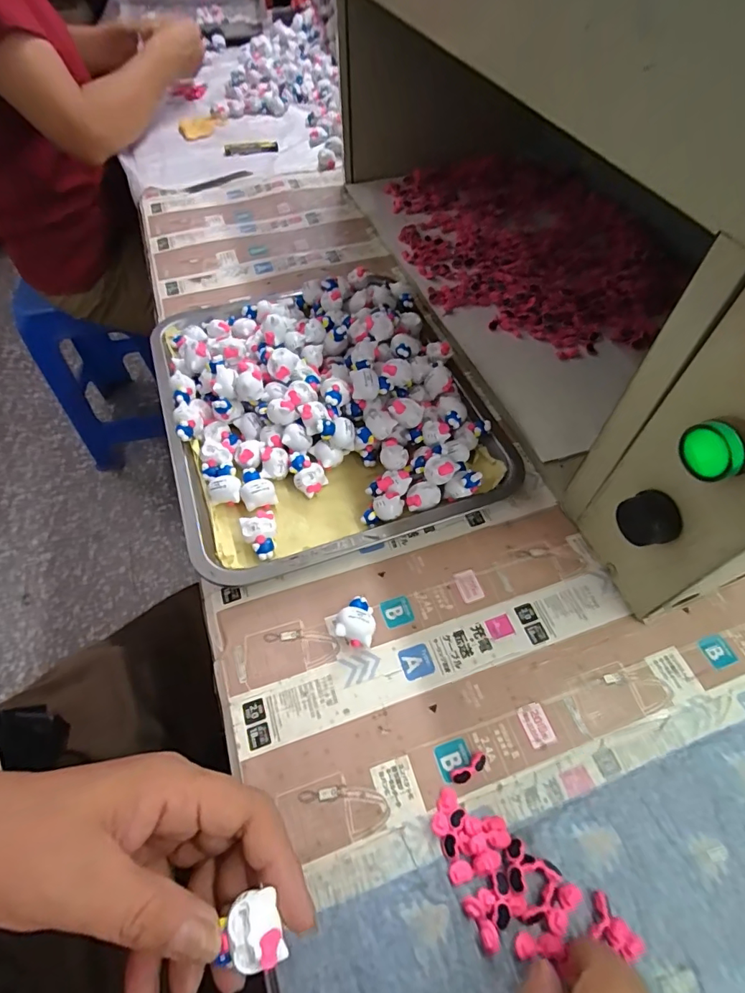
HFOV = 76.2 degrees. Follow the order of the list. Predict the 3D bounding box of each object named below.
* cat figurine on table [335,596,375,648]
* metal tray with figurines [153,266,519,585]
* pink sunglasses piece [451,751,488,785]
[{"bbox_3d":[-0.010,0.082,0.317,0.023,0.022,0.030,12,57,9],"label":"cat figurine on table"},{"bbox_3d":[-0.045,-0.091,0.412,0.265,0.049,0.305,-20,58,-12],"label":"metal tray with figurines"},{"bbox_3d":[0.057,0.159,0.276,0.023,0.006,0.009,-28,60,-16],"label":"pink sunglasses piece"}]

